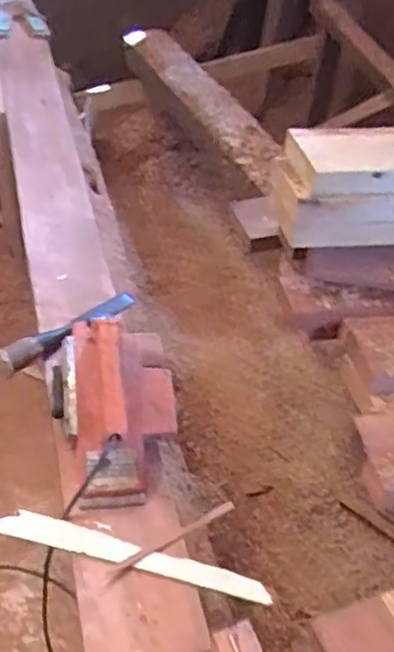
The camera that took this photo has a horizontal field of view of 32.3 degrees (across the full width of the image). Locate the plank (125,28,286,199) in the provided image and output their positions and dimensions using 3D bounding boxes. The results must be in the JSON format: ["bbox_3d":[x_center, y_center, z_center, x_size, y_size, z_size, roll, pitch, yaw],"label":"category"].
[{"bbox_3d":[0.009,-0.559,1.649,0.114,0.090,0.820,-14,49,-18],"label":"plank"}]

